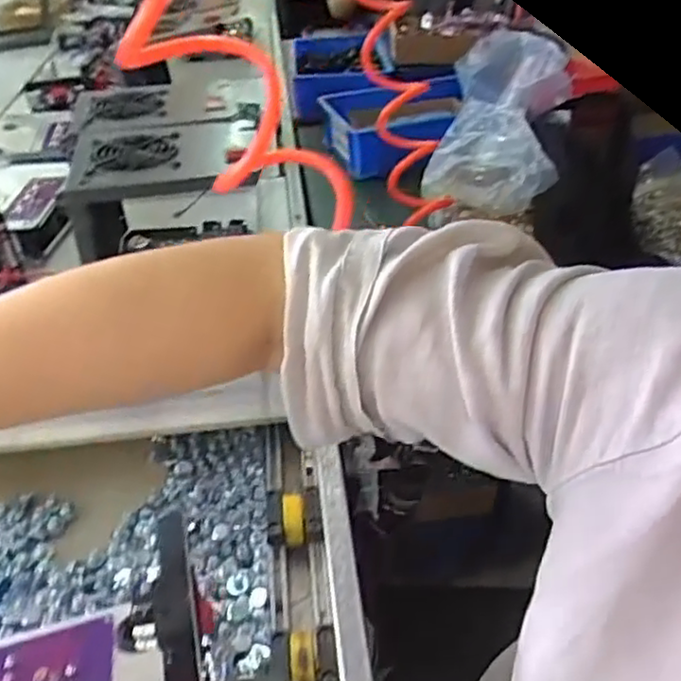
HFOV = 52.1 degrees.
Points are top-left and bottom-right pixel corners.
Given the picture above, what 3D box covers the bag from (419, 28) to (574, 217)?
[{"bbox_3d":[0.213,-0.302,0.921,0.157,0.097,0.308,8,58,14],"label":"bag"}]

